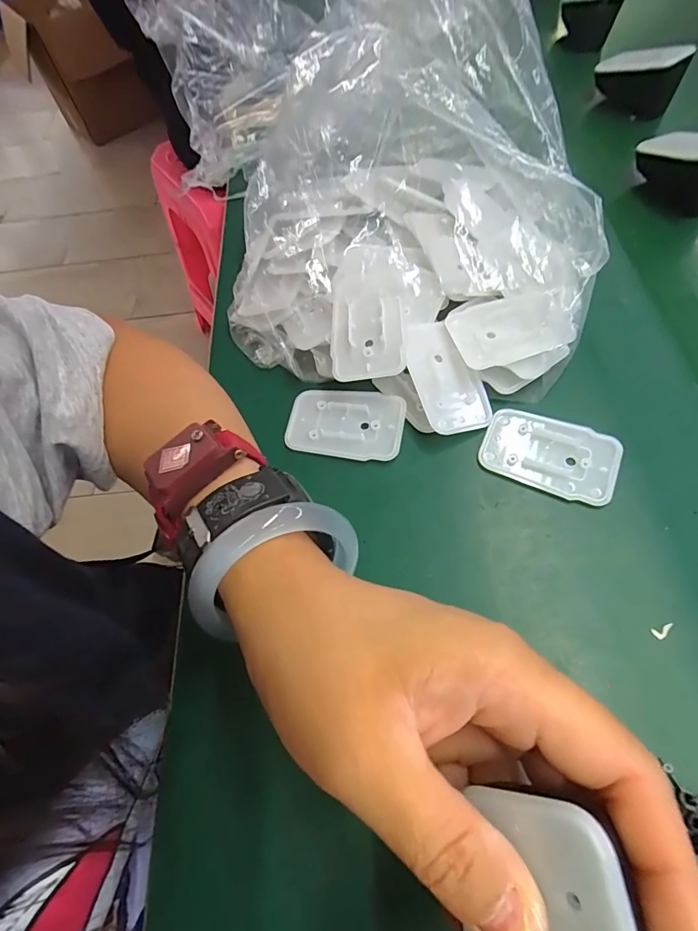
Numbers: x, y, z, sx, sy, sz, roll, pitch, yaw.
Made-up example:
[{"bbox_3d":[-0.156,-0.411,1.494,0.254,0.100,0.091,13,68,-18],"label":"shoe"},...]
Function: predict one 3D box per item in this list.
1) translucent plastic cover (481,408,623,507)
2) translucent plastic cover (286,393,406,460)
[{"bbox_3d":[0.109,-0.007,0.249,0.069,0.007,0.043,22,63,15],"label":"translucent plastic cover"},{"bbox_3d":[-0.003,-0.026,0.269,0.068,0.006,0.042,9,61,8],"label":"translucent plastic cover"}]

